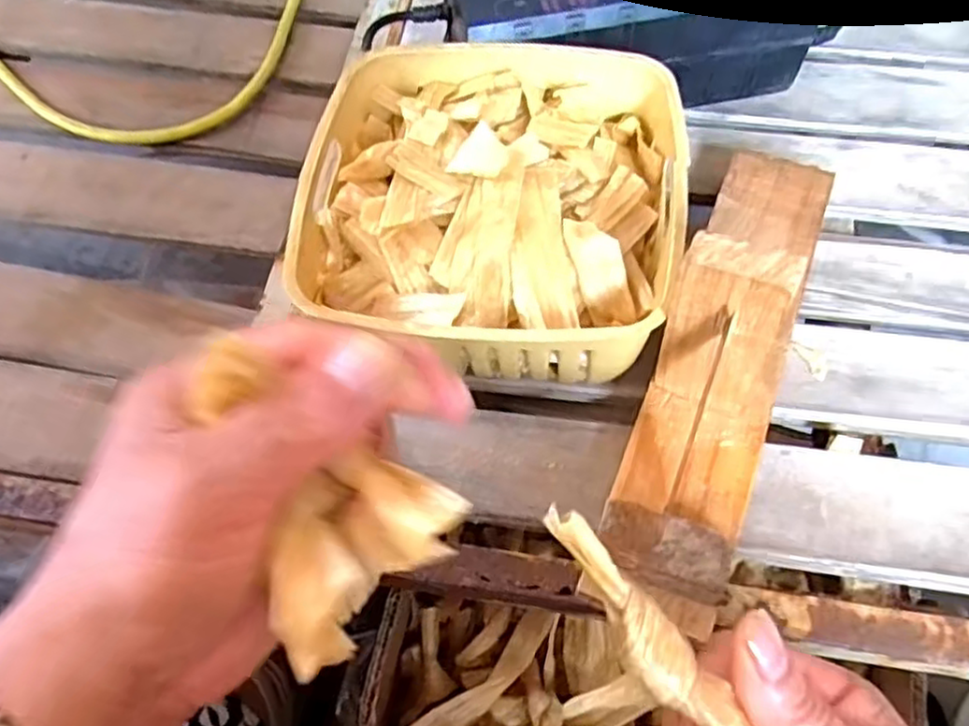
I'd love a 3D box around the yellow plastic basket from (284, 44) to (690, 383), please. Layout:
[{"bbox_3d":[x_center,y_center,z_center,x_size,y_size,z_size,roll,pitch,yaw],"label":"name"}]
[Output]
[{"bbox_3d":[0.004,-0.076,0.383,0.183,0.080,0.183,1,62,-2],"label":"yellow plastic basket"}]

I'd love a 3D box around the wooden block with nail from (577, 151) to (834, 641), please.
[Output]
[{"bbox_3d":[0.121,-0.029,0.332,0.060,0.122,0.261,19,64,13],"label":"wooden block with nail"}]

